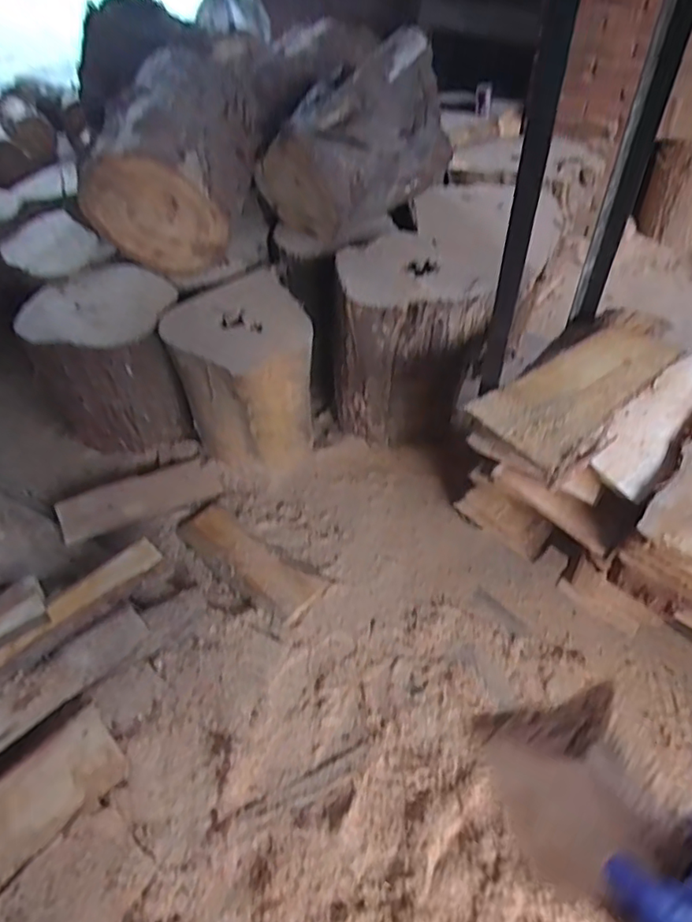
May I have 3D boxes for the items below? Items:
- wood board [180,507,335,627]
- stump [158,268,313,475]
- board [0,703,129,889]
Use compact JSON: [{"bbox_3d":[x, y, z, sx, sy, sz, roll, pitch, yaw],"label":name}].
[{"bbox_3d":[-0.275,0.272,1.534,0.467,0.044,0.157,29,57,27],"label":"wood board"},{"bbox_3d":[-0.283,-0.233,1.616,0.364,0.457,0.369,-18,49,-11],"label":"stump"},{"bbox_3d":[-0.681,0.719,1.075,0.477,0.040,0.197,-37,55,-25],"label":"board"}]

